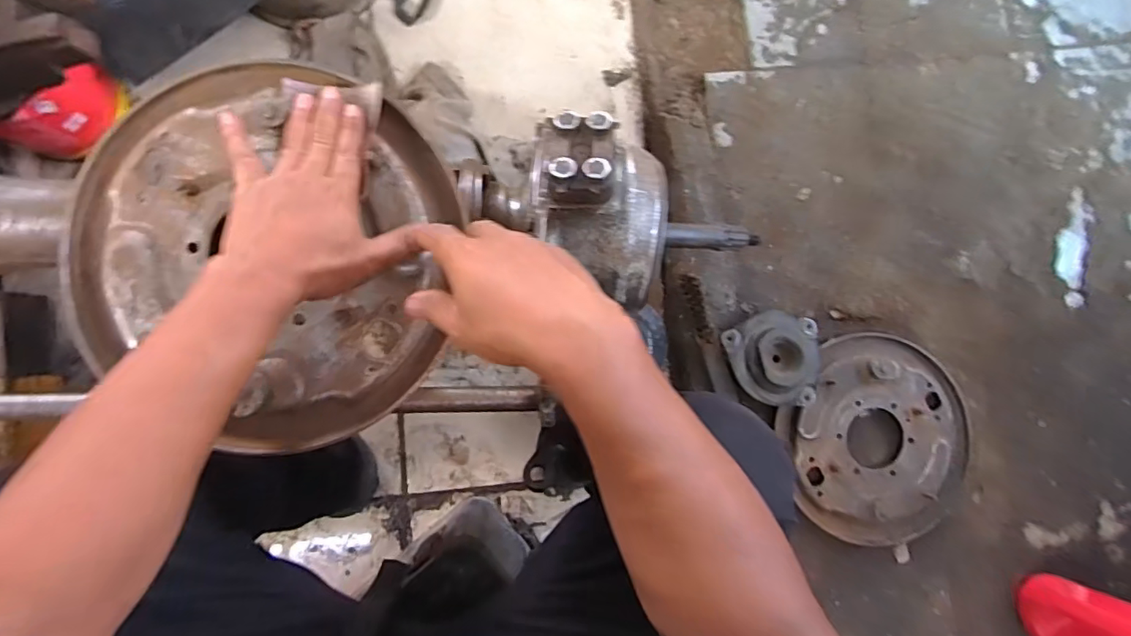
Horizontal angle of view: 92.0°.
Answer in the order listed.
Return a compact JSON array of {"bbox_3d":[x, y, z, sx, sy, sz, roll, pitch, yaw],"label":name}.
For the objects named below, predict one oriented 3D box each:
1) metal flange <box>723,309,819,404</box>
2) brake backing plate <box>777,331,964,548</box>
[{"bbox_3d":[0.311,0.060,0.783,0.134,0.035,0.137,0,87,-6],"label":"metal flange"},{"bbox_3d":[0.468,0.184,0.812,0.291,0.029,0.297,0,87,-6],"label":"brake backing plate"}]

